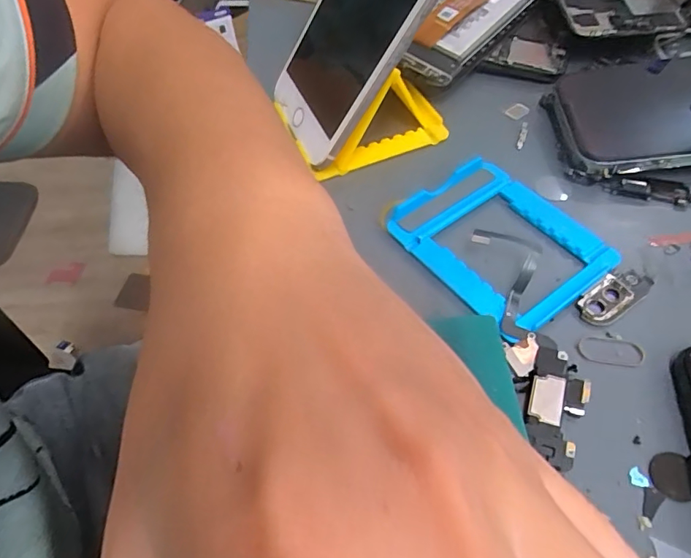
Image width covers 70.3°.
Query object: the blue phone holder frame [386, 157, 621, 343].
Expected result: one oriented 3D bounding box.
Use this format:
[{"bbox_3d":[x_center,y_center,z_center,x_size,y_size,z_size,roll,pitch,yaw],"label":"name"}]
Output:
[{"bbox_3d":[0.069,-0.019,0.224,0.069,0.009,0.084,-34,60,-19],"label":"blue phone holder frame"}]

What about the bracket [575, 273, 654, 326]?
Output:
[{"bbox_3d":[0.114,0.007,0.207,0.037,0.004,0.016,-31,59,-17],"label":"bracket"}]

